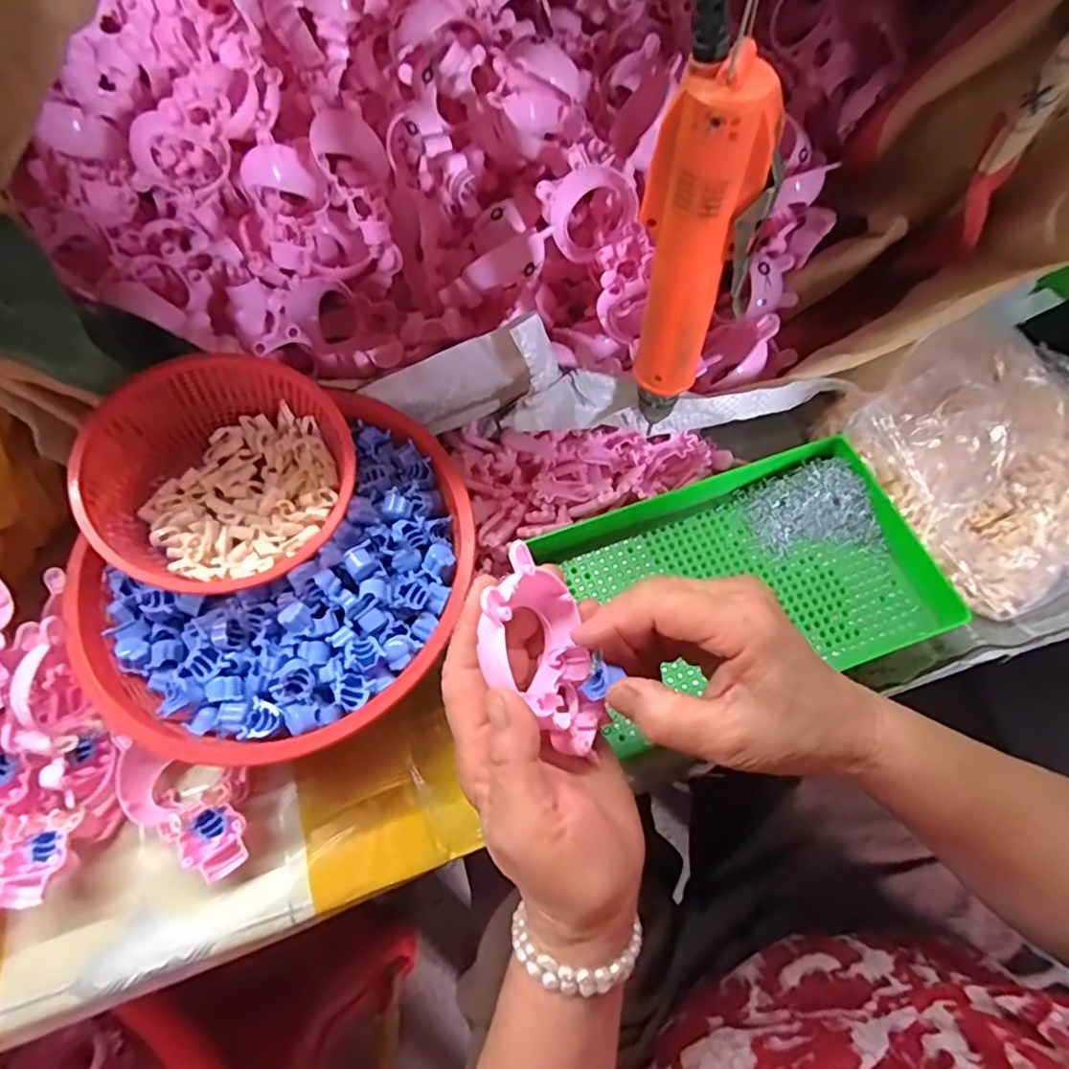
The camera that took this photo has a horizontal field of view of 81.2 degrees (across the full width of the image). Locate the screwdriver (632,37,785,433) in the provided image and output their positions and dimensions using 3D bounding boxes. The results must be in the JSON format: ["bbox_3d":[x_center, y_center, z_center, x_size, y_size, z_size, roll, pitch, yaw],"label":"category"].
[{"bbox_3d":[0.071,-0.121,0.292,0.032,0.173,0.032,-21,66,-8],"label":"screwdriver"}]

